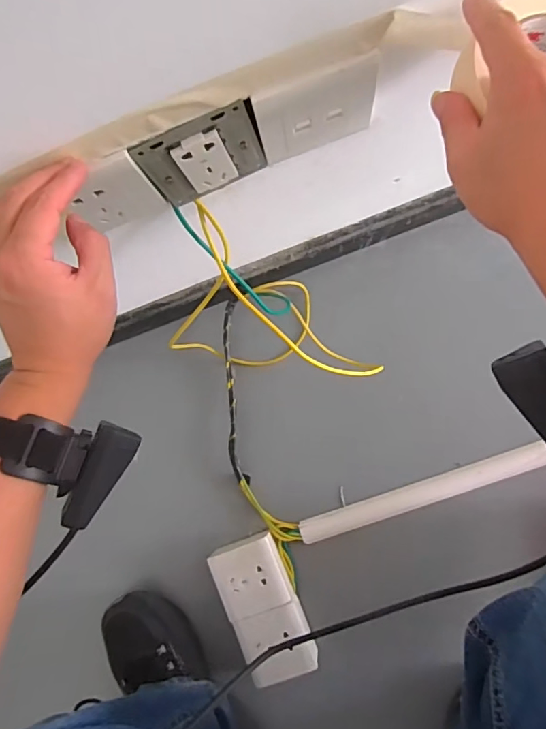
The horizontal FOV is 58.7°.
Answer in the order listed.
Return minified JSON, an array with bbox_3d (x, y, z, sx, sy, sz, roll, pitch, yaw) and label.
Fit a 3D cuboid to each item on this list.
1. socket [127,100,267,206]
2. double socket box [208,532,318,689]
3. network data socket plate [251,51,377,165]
[{"bbox_3d":[-0.050,-0.149,0.354,0.082,0.072,0.017,-19,84,6],"label":"socket"},{"bbox_3d":[-0.011,0.319,0.636,0.090,0.044,0.176,-23,83,6],"label":"double socket box"},{"bbox_3d":[0.032,-0.178,0.345,0.085,0.074,0.008,-17,84,6],"label":"network data socket plate"}]

